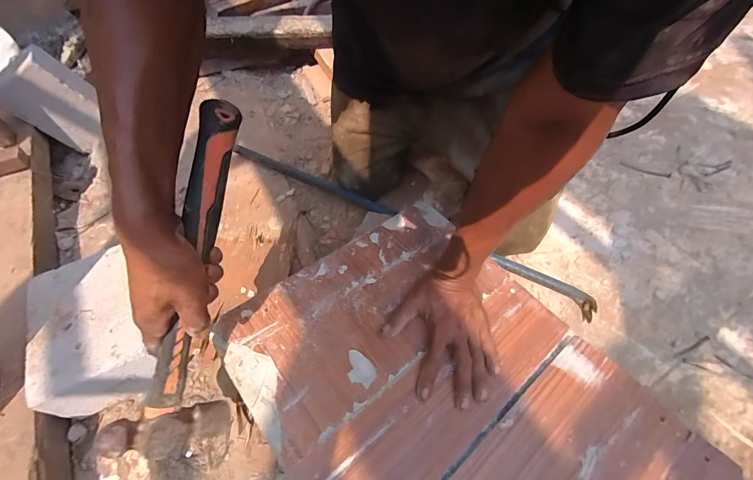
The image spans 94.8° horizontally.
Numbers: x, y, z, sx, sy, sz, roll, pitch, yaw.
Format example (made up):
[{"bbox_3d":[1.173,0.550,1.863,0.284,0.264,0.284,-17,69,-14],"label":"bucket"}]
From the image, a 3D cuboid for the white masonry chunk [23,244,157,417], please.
[{"bbox_3d":[-0.399,0.125,0.499,0.126,0.087,0.194,-24,57,-15],"label":"white masonry chunk"}]

